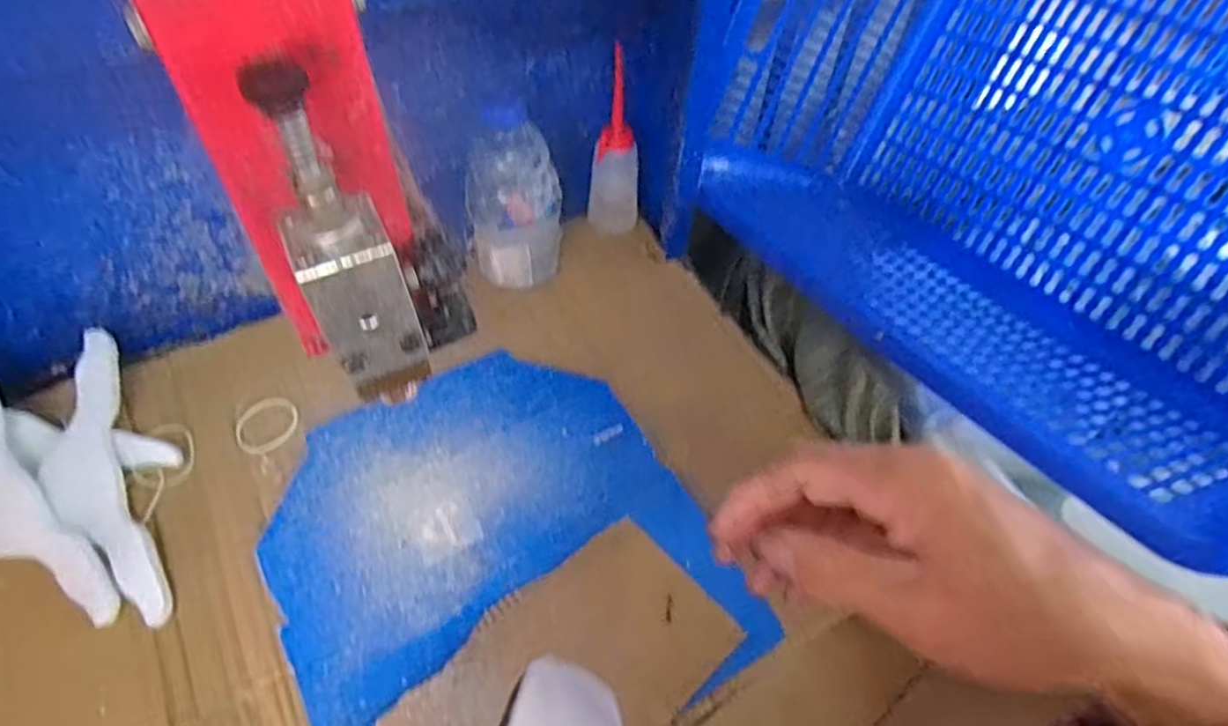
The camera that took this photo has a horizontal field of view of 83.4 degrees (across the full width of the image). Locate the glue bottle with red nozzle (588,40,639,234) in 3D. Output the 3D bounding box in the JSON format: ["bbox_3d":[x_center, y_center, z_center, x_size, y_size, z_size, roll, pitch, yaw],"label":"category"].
[{"bbox_3d":[0.004,-0.208,0.682,0.051,0.167,0.040,6,53,0],"label":"glue bottle with red nozzle"}]

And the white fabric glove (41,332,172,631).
[{"bbox_3d":[-0.383,0.083,0.508,0.060,0.045,0.238,-20,57,-19],"label":"white fabric glove"}]

